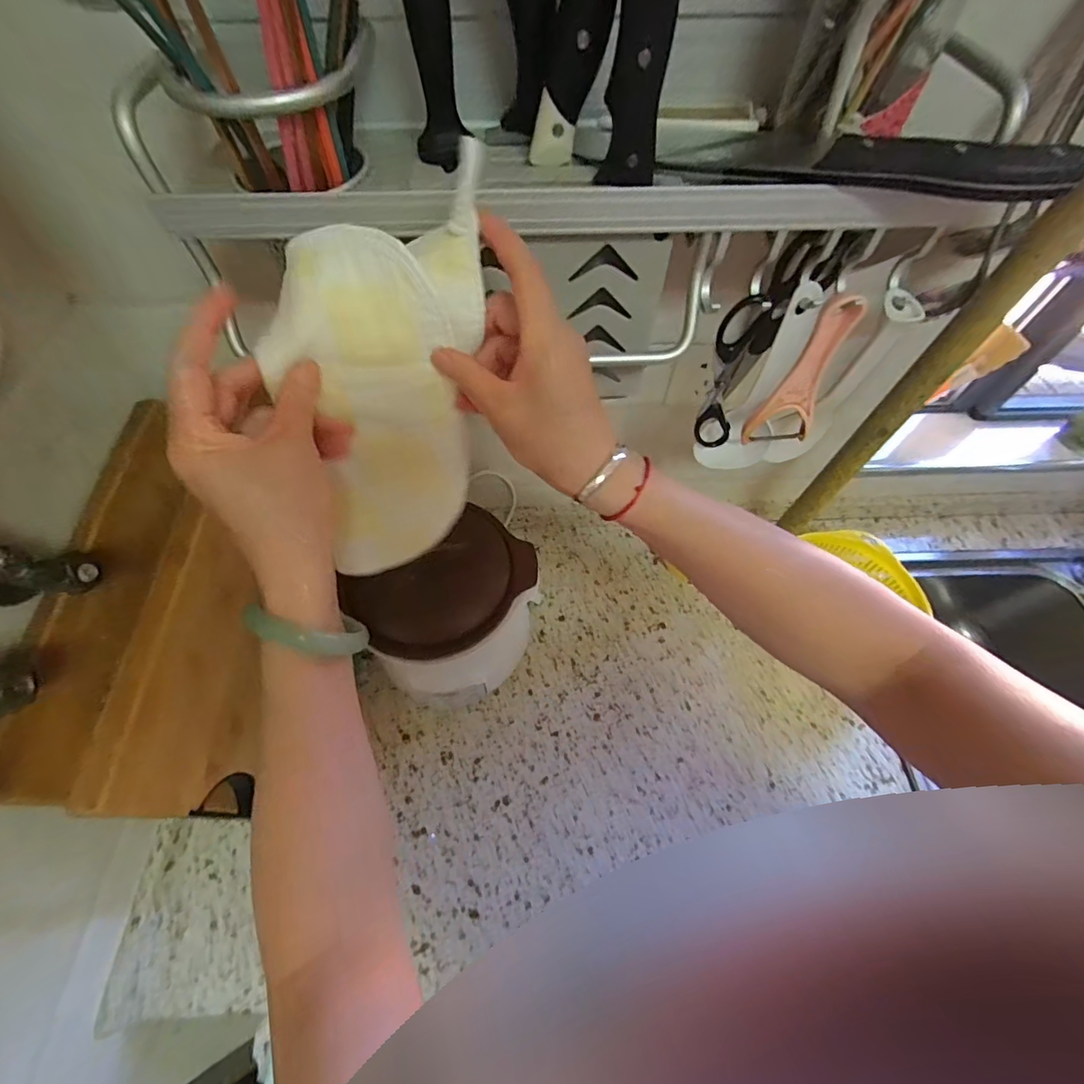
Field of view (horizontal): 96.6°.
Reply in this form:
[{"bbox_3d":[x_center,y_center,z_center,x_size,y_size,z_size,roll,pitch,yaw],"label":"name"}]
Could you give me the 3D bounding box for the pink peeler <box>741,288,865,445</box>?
[{"bbox_3d":[0.217,-0.135,0.399,0.059,0.143,0.013,-6,59,-4],"label":"pink peeler"}]

